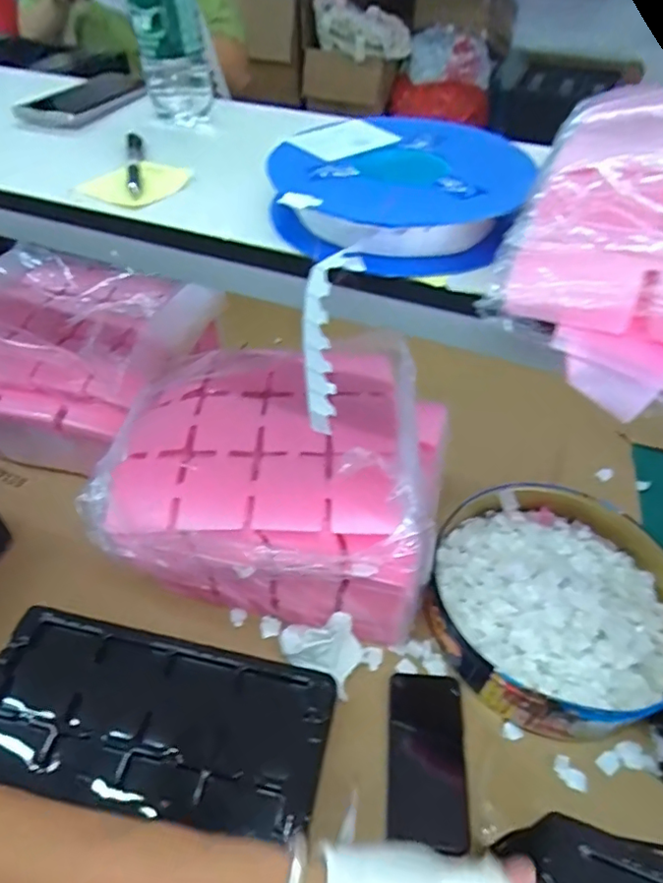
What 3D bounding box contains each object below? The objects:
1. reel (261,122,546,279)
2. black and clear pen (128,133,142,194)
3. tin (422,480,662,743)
[{"bbox_3d":[0.051,-0.203,0.459,0.200,0.047,0.201,7,47,6],"label":"reel"},{"bbox_3d":[-0.185,-0.260,0.536,0.012,0.018,0.131,-8,47,-9],"label":"black and clear pen"},{"bbox_3d":[0.272,0.190,0.700,0.293,0.070,0.295,0,46,0],"label":"tin"}]

